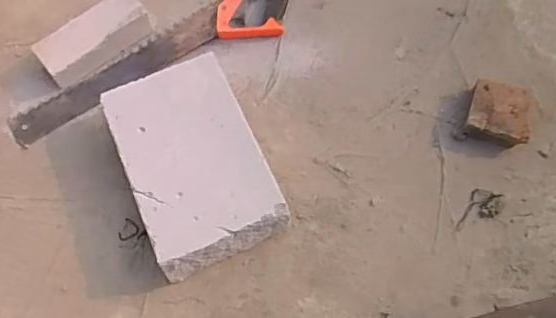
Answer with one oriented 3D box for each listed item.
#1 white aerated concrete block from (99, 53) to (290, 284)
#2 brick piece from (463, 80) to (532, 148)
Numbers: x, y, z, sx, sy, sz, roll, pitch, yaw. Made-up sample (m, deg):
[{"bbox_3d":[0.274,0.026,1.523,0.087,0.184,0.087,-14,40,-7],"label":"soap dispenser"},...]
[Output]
[{"bbox_3d":[-0.137,0.003,0.890,0.196,0.084,0.320,-23,66,-8],"label":"white aerated concrete block"},{"bbox_3d":[0.362,-0.076,0.918,0.097,0.043,0.101,18,69,10],"label":"brick piece"}]

